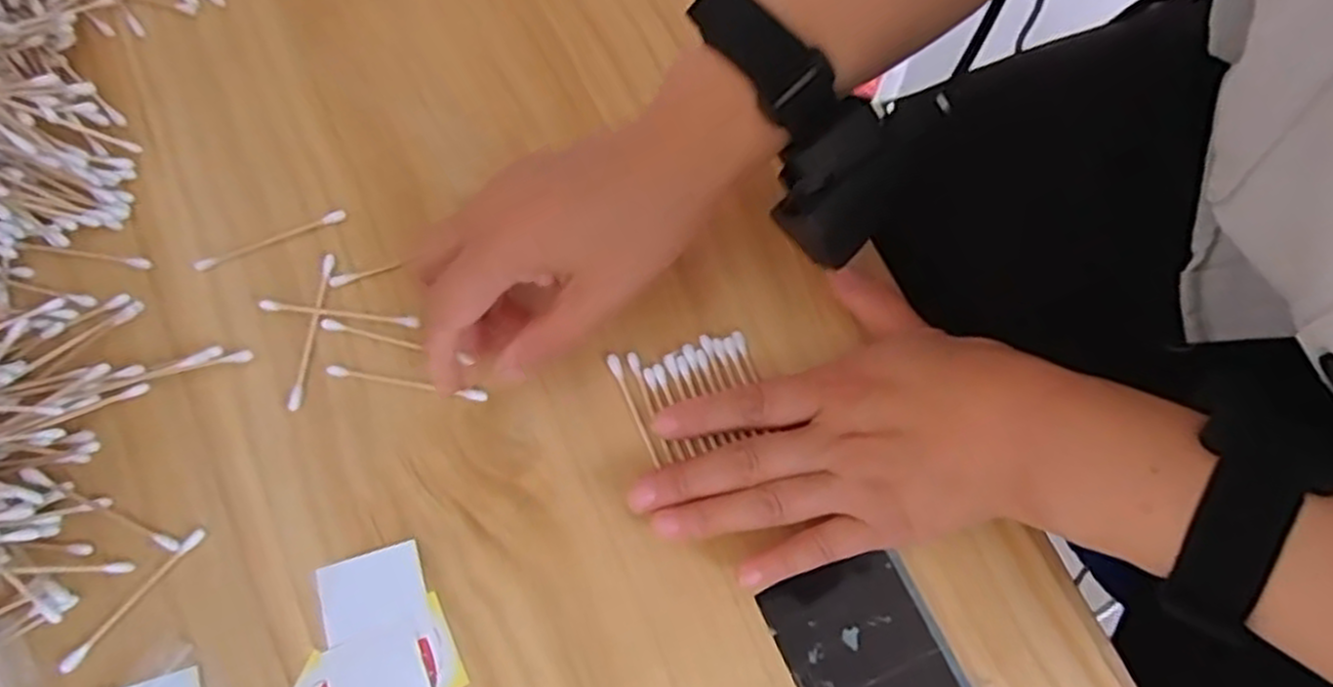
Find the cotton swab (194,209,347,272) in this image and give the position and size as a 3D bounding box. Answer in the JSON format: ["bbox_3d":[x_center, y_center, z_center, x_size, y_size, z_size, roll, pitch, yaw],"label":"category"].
[{"bbox_3d":[-0.184,-0.048,0.357,0.071,0.004,0.007,-21,73,-4],"label":"cotton swab"}]

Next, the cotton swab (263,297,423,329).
[{"bbox_3d":[-0.147,-0.013,0.346,0.073,0.004,0.006,7,73,4],"label":"cotton swab"}]

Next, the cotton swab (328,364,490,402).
[{"bbox_3d":[-0.114,0.017,0.336,0.073,0.004,0.006,9,74,5],"label":"cotton swab"}]

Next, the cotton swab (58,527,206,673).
[{"bbox_3d":[-0.219,0.104,0.315,0.006,0.004,0.072,39,78,13],"label":"cotton swab"}]

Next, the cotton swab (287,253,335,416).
[{"bbox_3d":[-0.160,-0.007,0.345,0.006,0.004,0.073,7,73,4],"label":"cotton swab"}]

